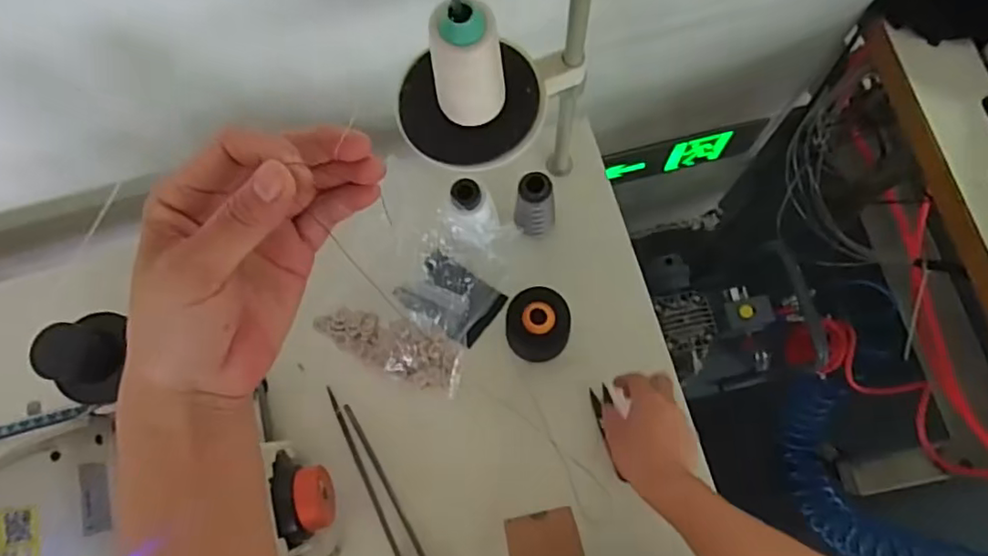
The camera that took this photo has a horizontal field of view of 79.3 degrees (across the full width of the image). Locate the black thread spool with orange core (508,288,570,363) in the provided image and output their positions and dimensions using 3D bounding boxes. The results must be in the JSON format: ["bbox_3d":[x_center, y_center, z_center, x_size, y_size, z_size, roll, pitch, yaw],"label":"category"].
[{"bbox_3d":[0.044,0.049,0.600,0.065,0.107,0.060,-1,75,4],"label":"black thread spool with orange core"}]

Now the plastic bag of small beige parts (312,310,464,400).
[{"bbox_3d":[-0.114,0.071,0.646,0.167,0.022,0.055,24,76,8],"label":"plastic bag of small beige parts"}]

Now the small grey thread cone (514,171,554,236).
[{"bbox_3d":[0.045,-0.077,0.626,0.040,0.096,0.040,-1,75,4],"label":"small grey thread cone"}]

